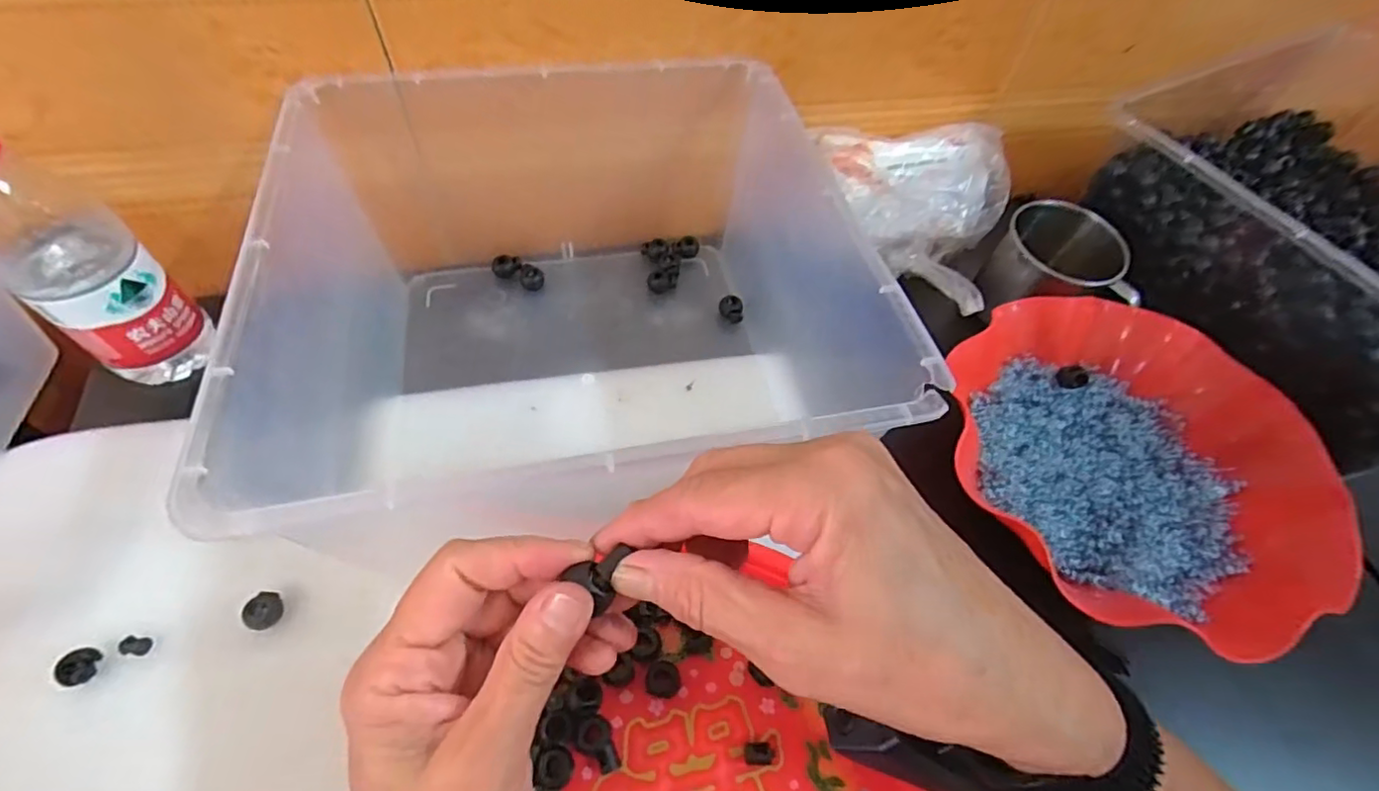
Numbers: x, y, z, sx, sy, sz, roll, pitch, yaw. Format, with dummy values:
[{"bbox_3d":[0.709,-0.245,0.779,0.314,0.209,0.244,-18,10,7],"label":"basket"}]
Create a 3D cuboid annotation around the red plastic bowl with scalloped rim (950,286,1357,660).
[{"bbox_3d":[0.265,0.045,0.379,0.208,0.070,0.209,1,56,-2],"label":"red plastic bowl with scalloped rim"}]

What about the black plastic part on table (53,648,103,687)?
[{"bbox_3d":[-0.302,0.134,0.297,0.011,0.010,0.017,9,56,3],"label":"black plastic part on table"}]

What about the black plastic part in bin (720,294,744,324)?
[{"bbox_3d":[0.032,-0.066,0.461,0.018,0.012,0.020,1,56,-2],"label":"black plastic part in bin"}]

